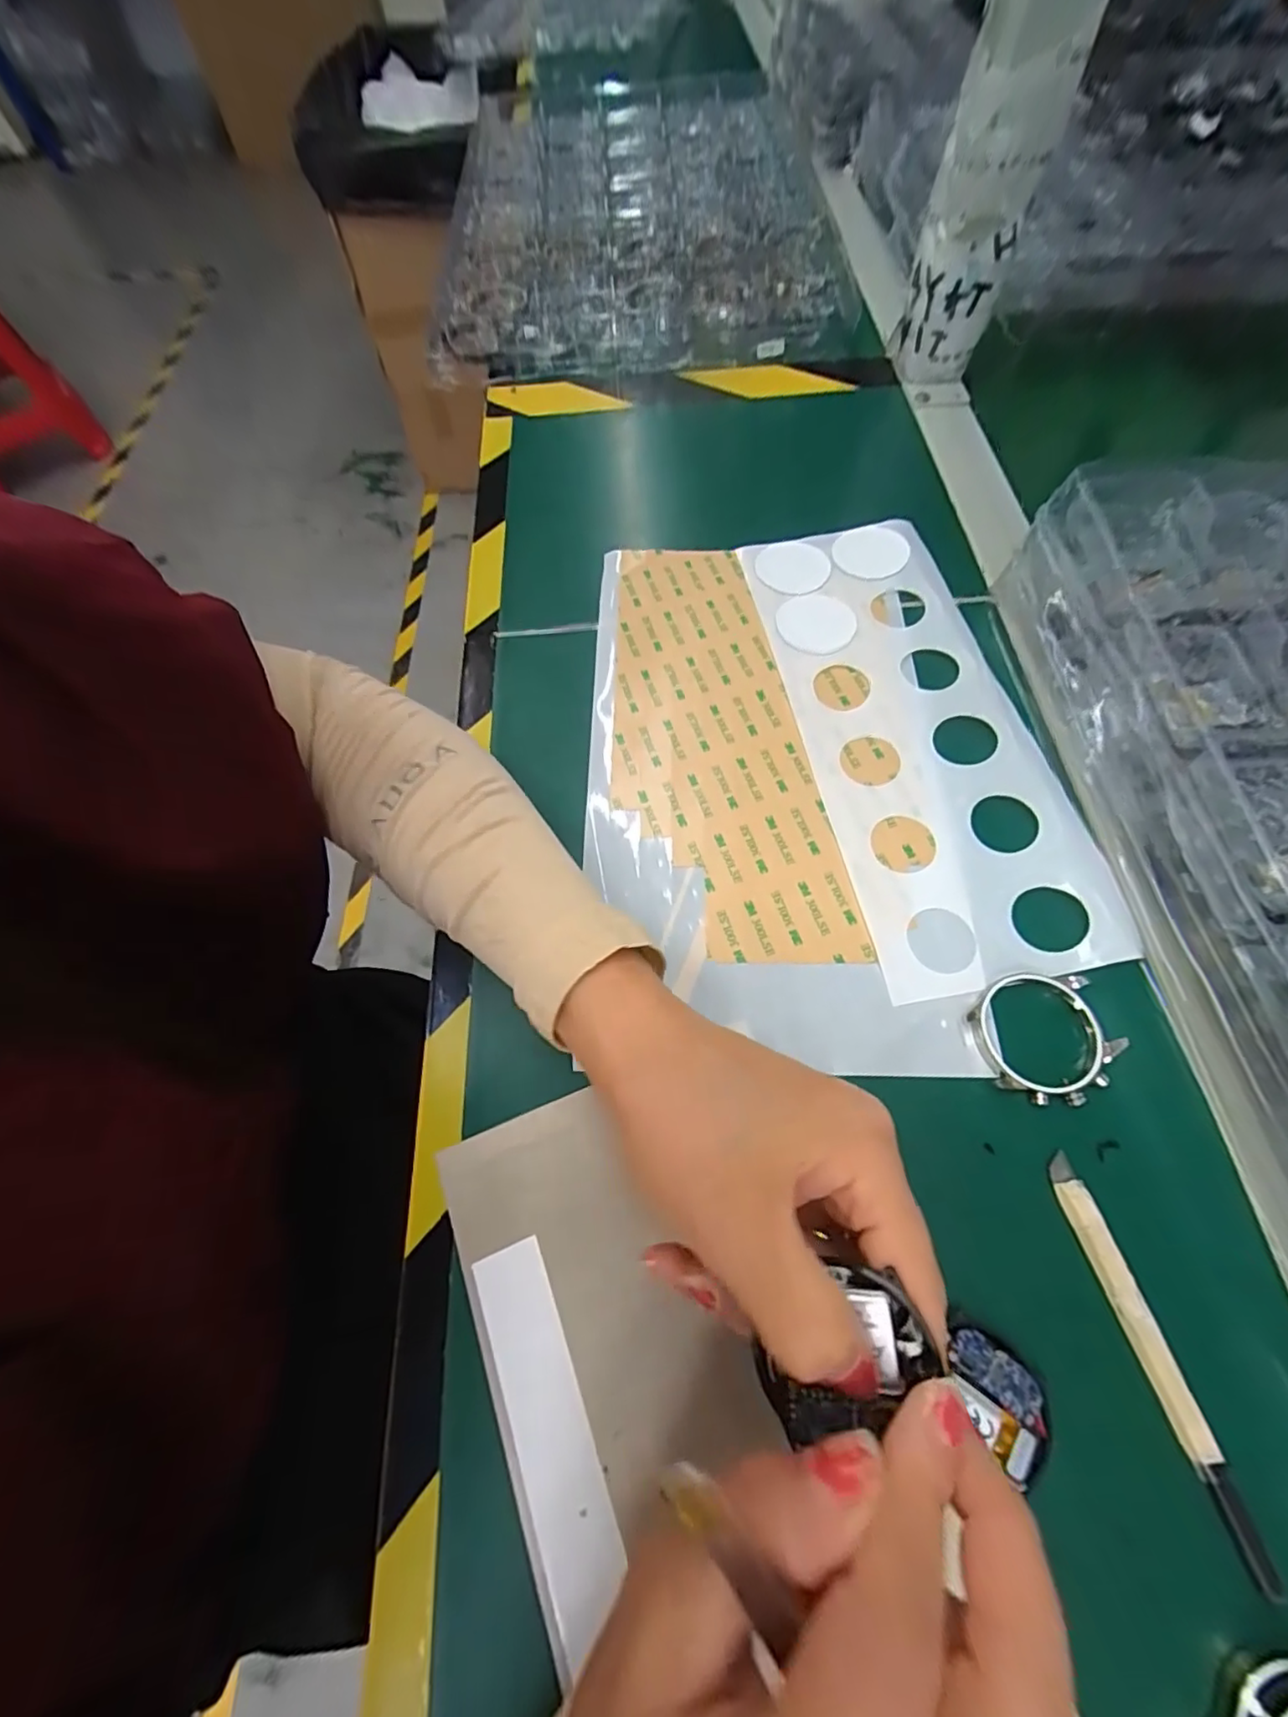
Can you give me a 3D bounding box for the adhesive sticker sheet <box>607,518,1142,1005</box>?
[{"bbox_3d":[0.088,-0.068,0.308,0.200,0.007,0.275,-7,64,0],"label":"adhesive sticker sheet"}]

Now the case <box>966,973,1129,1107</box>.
[{"bbox_3d":[0.156,0.069,0.235,0.050,0.006,0.049,-7,64,-1],"label":"case"}]

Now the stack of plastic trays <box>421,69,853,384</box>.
[{"bbox_3d":[-0.013,-0.605,0.550,0.315,0.032,0.495,-2,64,2],"label":"stack of plastic trays"}]

